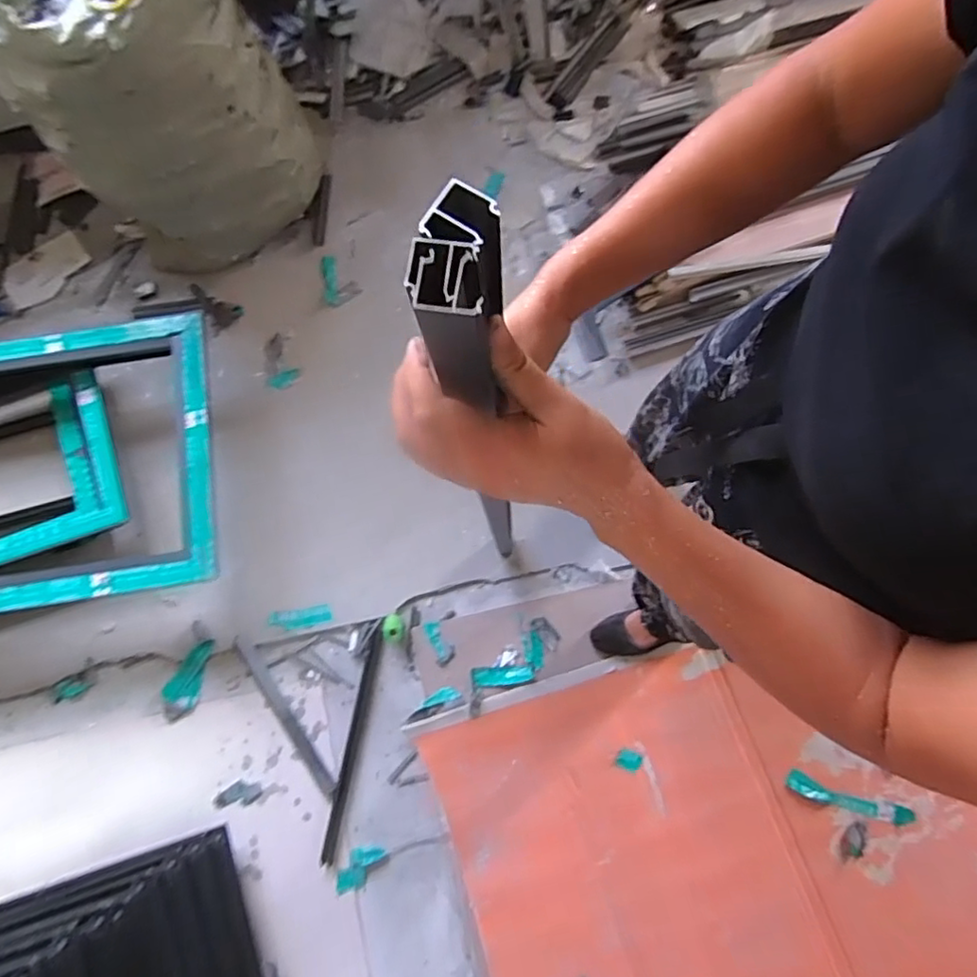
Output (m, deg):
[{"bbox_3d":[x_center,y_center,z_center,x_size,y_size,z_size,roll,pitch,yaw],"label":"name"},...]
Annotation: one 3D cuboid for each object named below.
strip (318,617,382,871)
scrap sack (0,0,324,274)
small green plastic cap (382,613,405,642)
[{"bbox_3d":[-0.292,0.541,1.312,0.027,0.014,0.496,11,79,4],"label":"strip"},{"bbox_3d":[-0.662,-0.819,1.288,0.512,0.664,0.451,-35,80,-5],"label":"scrap sack"},{"bbox_3d":[-0.212,0.310,1.348,0.047,0.022,0.061,-12,78,-1],"label":"small green plastic cap"}]

